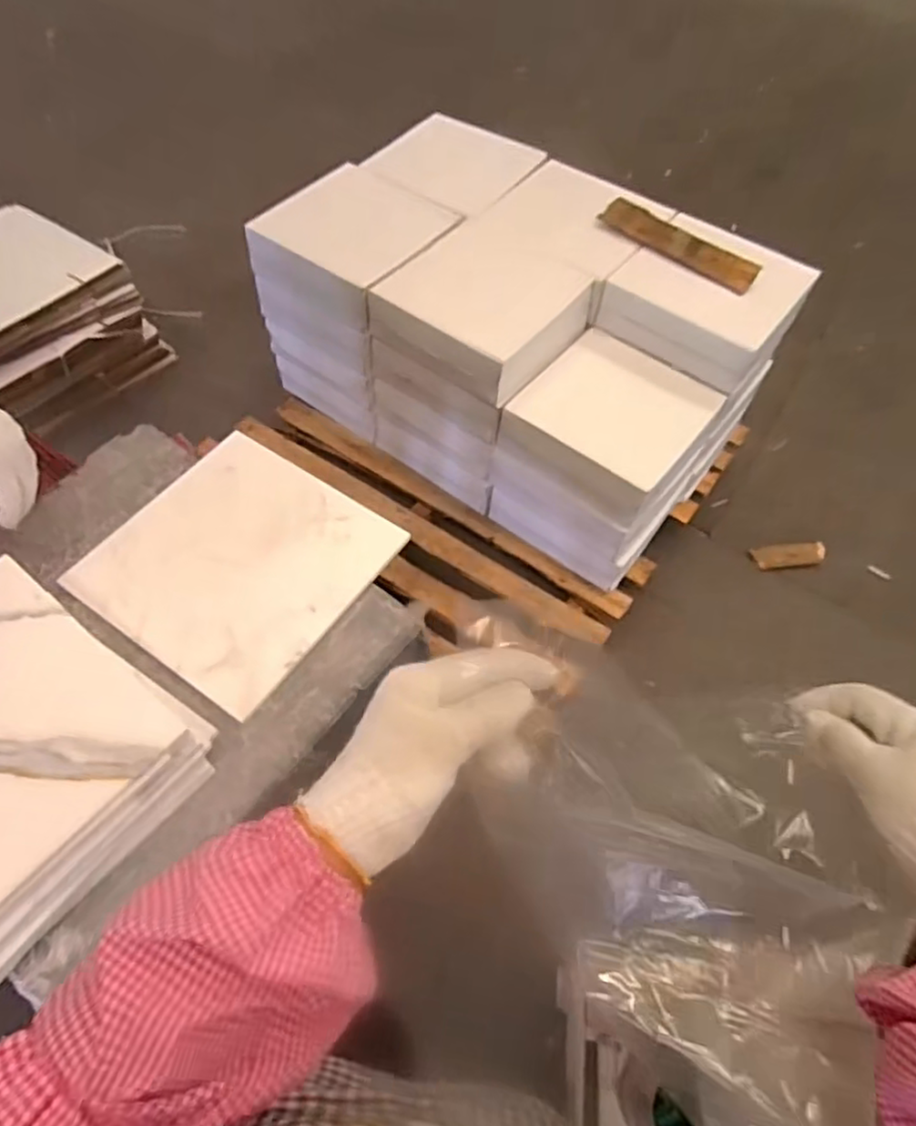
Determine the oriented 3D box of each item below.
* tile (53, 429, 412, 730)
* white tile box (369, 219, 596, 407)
[{"bbox_3d":[-0.271,-0.007,0.835,0.305,0.011,0.292,30,62,20],"label":"tile"},{"bbox_3d":[0.054,-0.499,1.319,0.329,0.099,0.333,37,62,18],"label":"white tile box"}]

